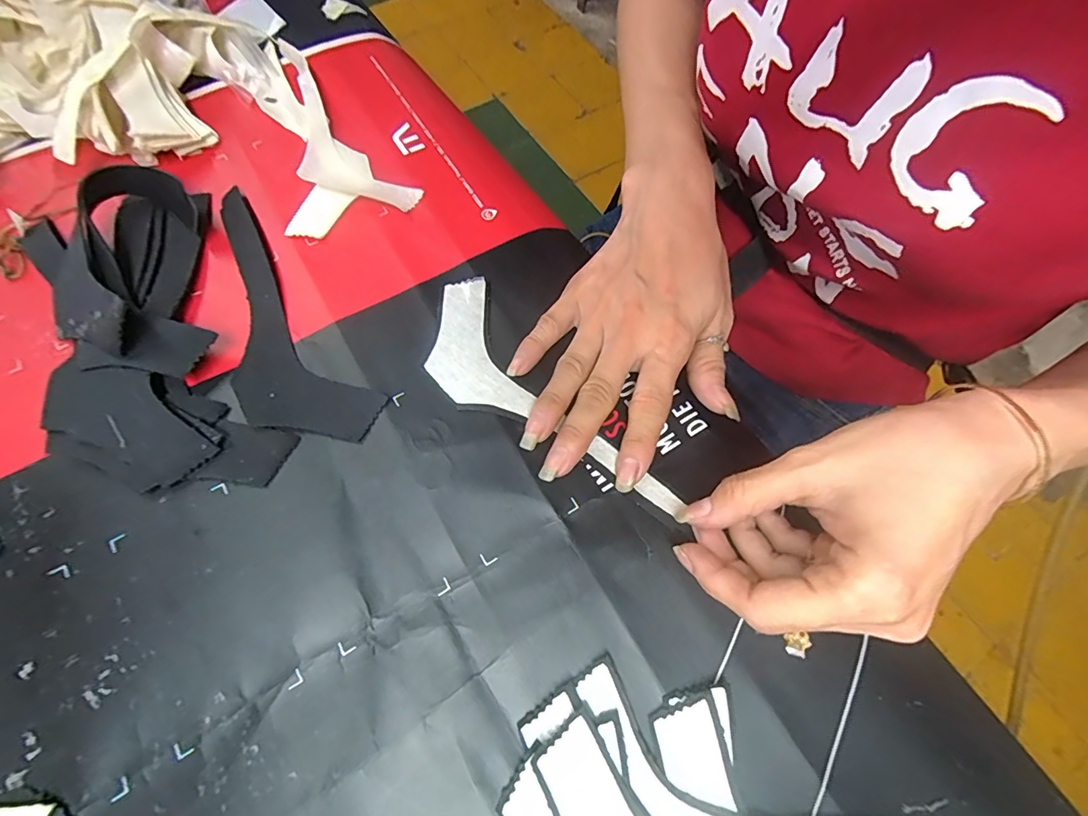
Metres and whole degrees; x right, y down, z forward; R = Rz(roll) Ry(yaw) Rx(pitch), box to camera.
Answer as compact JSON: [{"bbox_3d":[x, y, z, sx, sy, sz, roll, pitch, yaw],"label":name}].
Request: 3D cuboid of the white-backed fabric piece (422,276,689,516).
[{"bbox_3d":[-0.003,-0.002,0.256,0.172,0.006,0.058,42,73,14],"label":"white-backed fabric piece"}]

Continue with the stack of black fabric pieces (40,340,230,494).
[{"bbox_3d":[-0.207,0.006,0.240,0.097,0.012,0.052,20,69,6],"label":"stack of black fabric pieces"}]

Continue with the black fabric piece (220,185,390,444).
[{"bbox_3d":[-0.159,-0.050,0.269,0.058,0.007,0.183,-35,73,-15],"label":"black fabric piece"}]

